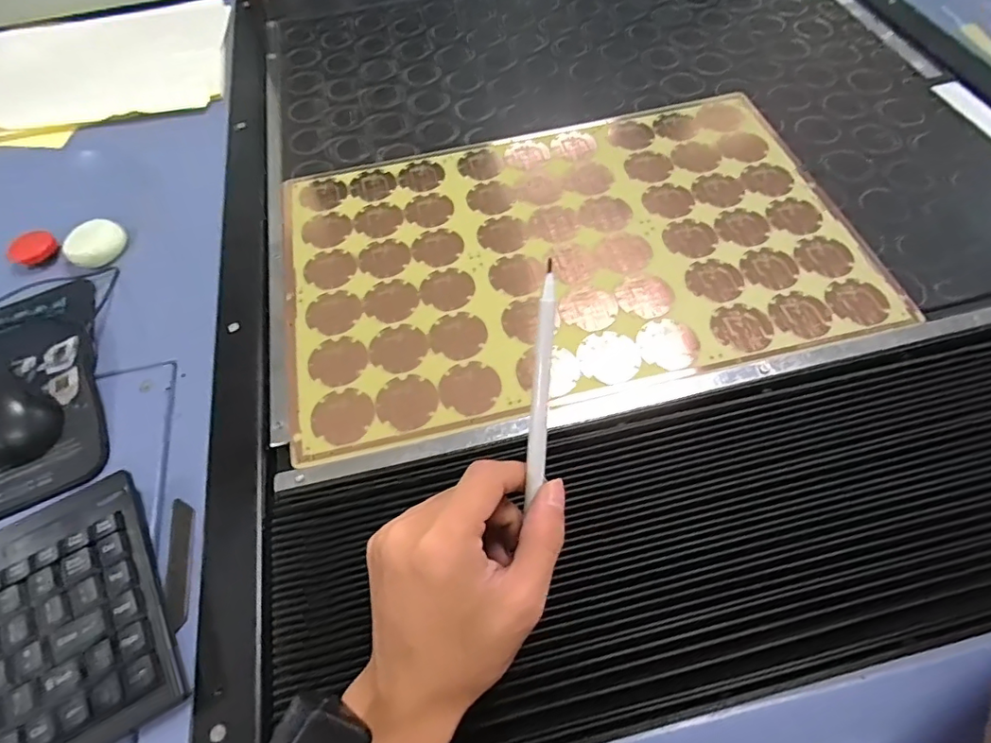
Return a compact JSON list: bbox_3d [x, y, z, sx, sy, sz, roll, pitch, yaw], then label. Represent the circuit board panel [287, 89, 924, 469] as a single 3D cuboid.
[{"bbox_3d":[0.057,-0.113,0.461,0.462,0.006,0.304,-13,59,-4],"label":"circuit board panel"}]

